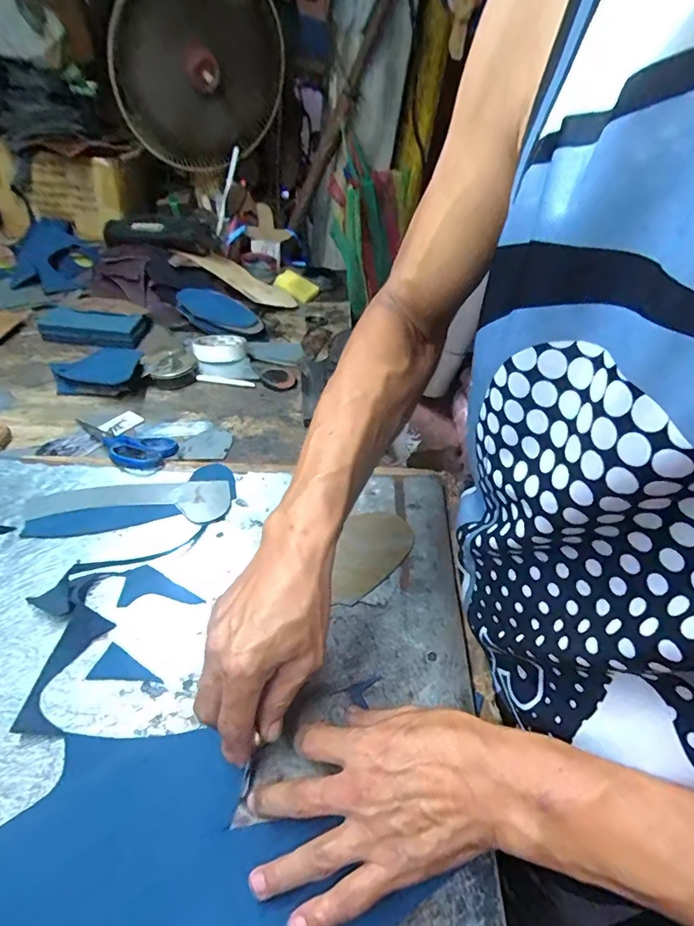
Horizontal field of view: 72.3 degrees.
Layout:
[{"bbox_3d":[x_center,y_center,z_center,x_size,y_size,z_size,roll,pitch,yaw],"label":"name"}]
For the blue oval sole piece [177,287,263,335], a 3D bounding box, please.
[{"bbox_3d":[-0.232,-0.284,0.882,0.154,0.011,0.107,25,43,0],"label":"blue oval sole piece"}]

